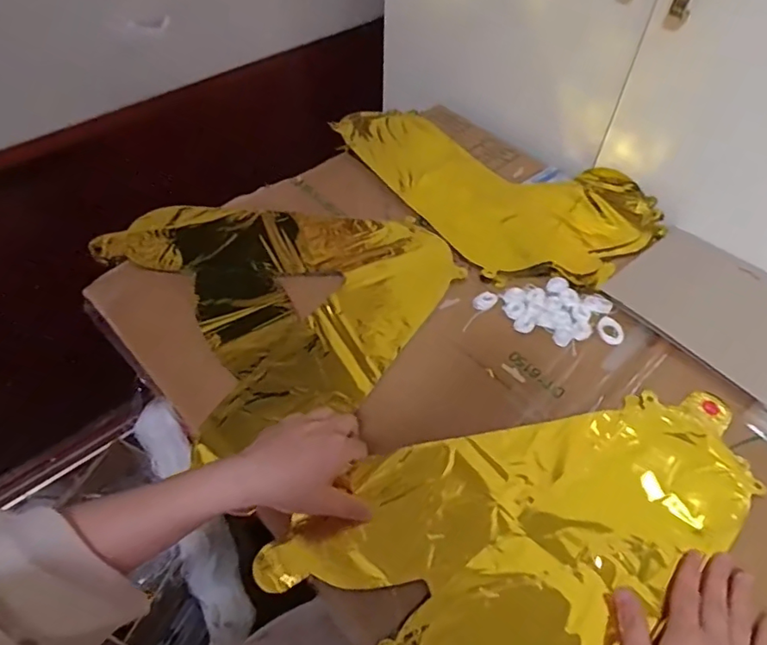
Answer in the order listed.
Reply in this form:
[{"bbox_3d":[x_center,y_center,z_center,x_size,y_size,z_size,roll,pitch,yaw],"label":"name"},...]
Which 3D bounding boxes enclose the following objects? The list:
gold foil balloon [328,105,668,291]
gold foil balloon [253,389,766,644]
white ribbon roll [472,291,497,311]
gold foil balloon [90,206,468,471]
[{"bbox_3d":[0.136,-0.192,0.710,0.239,0.024,0.406,-28,58,-23],"label":"gold foil balloon"},{"bbox_3d":[0.130,0.178,0.452,0.402,0.021,0.237,-27,58,-22],"label":"gold foil balloon"},{"bbox_3d":[0.108,-0.023,0.582,0.020,0.004,0.027,38,59,24],"label":"white ribbon roll"},{"bbox_3d":[-0.097,-0.048,0.610,0.328,0.014,0.336,-23,56,-20],"label":"gold foil balloon"}]

